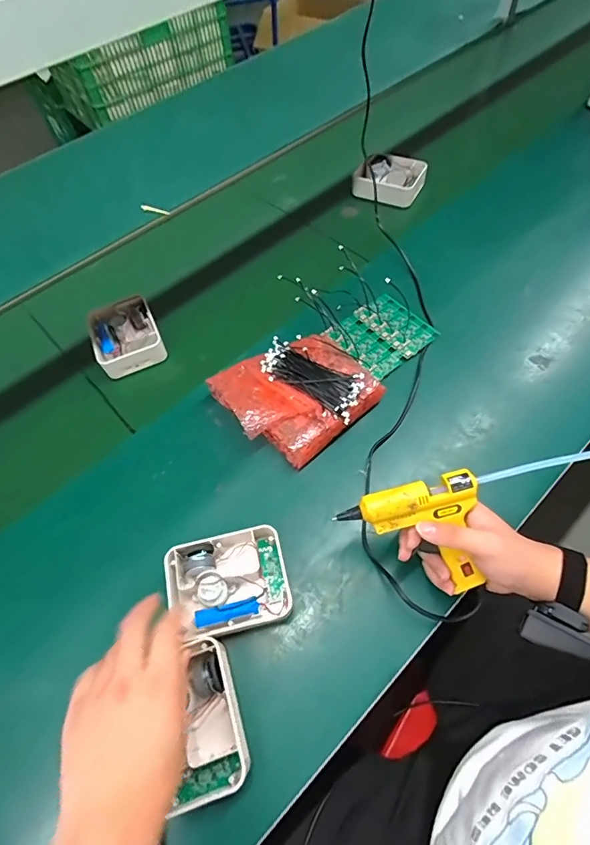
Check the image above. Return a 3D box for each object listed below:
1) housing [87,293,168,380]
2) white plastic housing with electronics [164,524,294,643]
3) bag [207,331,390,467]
[{"bbox_3d":[-0.273,-0.143,0.701,0.108,0.050,0.132,-22,60,-9],"label":"housing"},{"bbox_3d":[-0.073,0.182,0.487,0.129,0.045,0.102,-14,59,-5],"label":"white plastic housing with electronics"},{"bbox_3d":[0.002,-0.043,0.601,0.188,0.057,0.175,-34,63,-16],"label":"bag"}]

